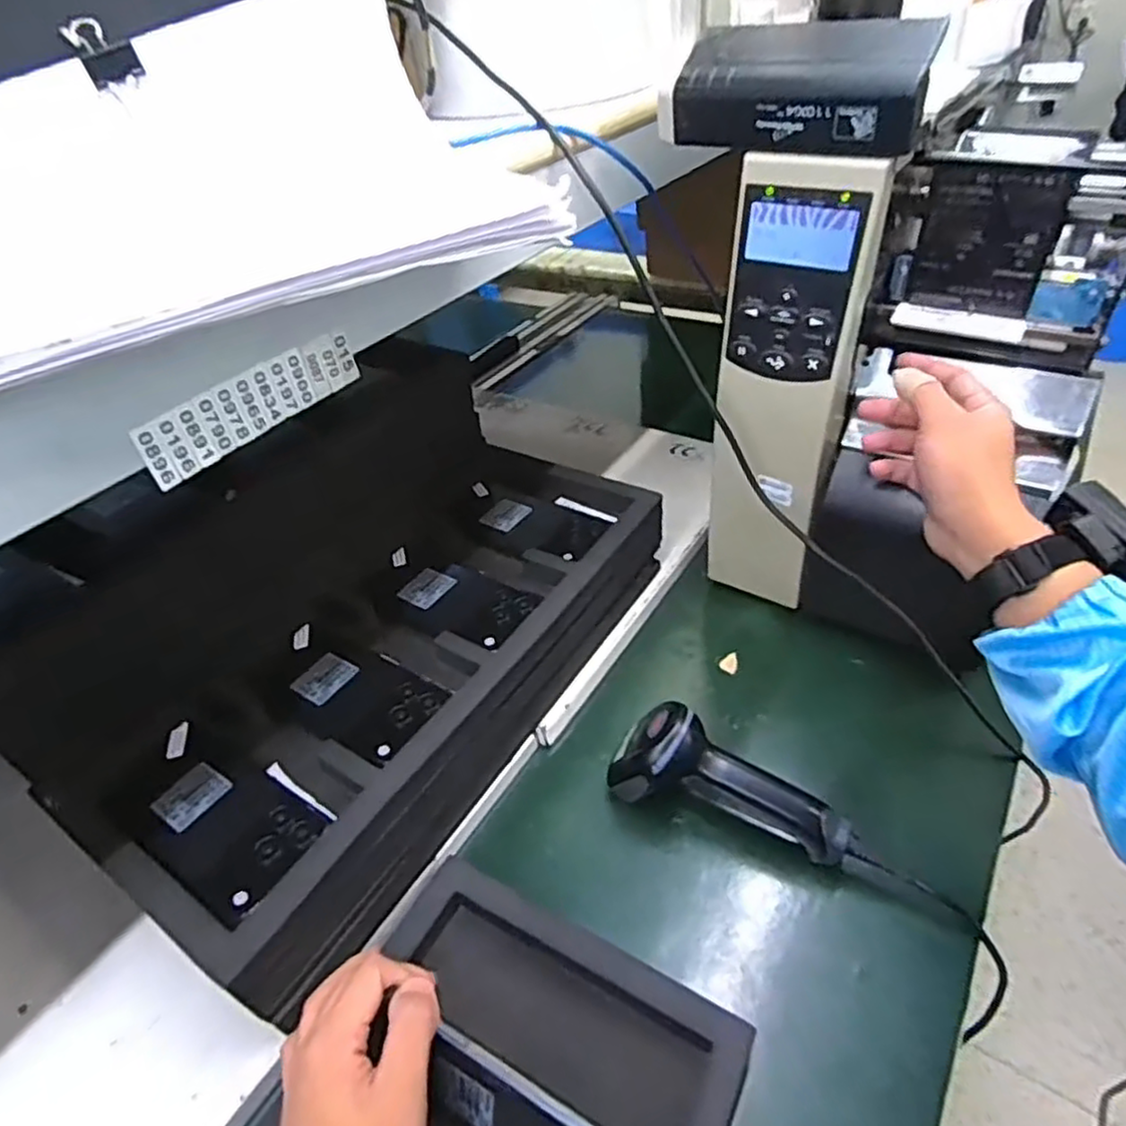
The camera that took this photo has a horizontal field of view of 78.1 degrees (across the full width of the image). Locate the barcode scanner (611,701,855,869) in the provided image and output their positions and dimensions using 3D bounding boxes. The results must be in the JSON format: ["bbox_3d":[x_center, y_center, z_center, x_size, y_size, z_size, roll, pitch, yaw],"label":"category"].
[{"bbox_3d":[0.120,0.165,0.509,0.168,0.076,0.059,23,48,12],"label":"barcode scanner"}]

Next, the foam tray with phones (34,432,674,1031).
[{"bbox_3d":[-0.111,0.073,0.569,0.217,0.079,0.483,20,48,28],"label":"foam tray with phones"}]

